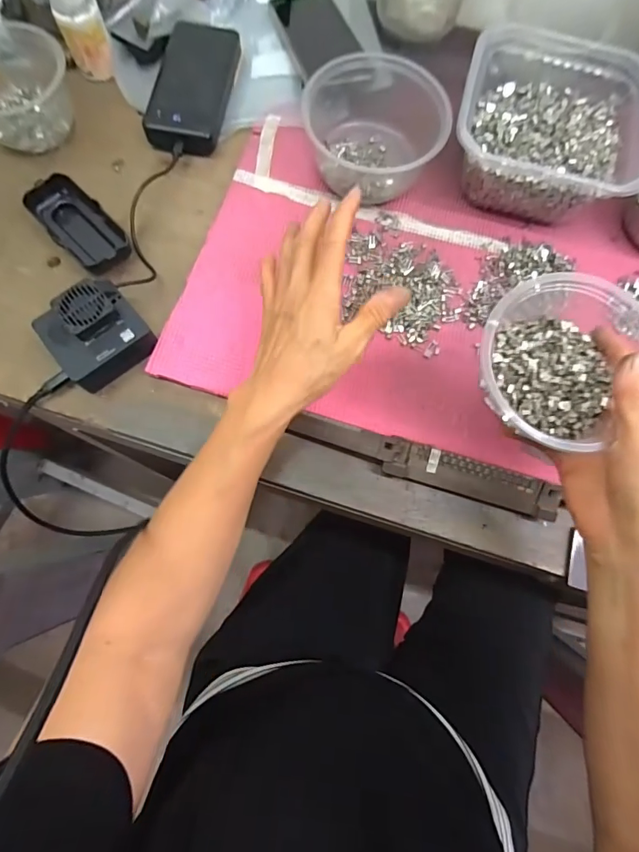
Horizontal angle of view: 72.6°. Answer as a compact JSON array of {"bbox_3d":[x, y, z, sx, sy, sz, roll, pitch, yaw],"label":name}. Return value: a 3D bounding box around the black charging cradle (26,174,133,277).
[{"bbox_3d":[-0.234,-0.195,0.424,0.109,0.024,0.053,42,78,9],"label":"black charging cradle"}]

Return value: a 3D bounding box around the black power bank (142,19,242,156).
[{"bbox_3d":[-0.135,-0.369,0.470,0.075,0.022,0.166,7,75,0],"label":"black power bank"}]

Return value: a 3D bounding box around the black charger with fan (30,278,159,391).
[{"bbox_3d":[-0.195,-0.077,0.383,0.077,0.046,0.076,-37,79,-10],"label":"black charger with fan"}]

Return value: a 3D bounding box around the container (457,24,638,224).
[{"bbox_3d":[0.222,-0.296,0.431,0.174,0.075,0.173,15,76,2],"label":"container"}]

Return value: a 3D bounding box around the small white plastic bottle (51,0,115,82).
[{"bbox_3d":[-0.245,-0.413,0.449,0.042,0.076,0.049,-24,77,-7],"label":"small white plastic bottle"}]

